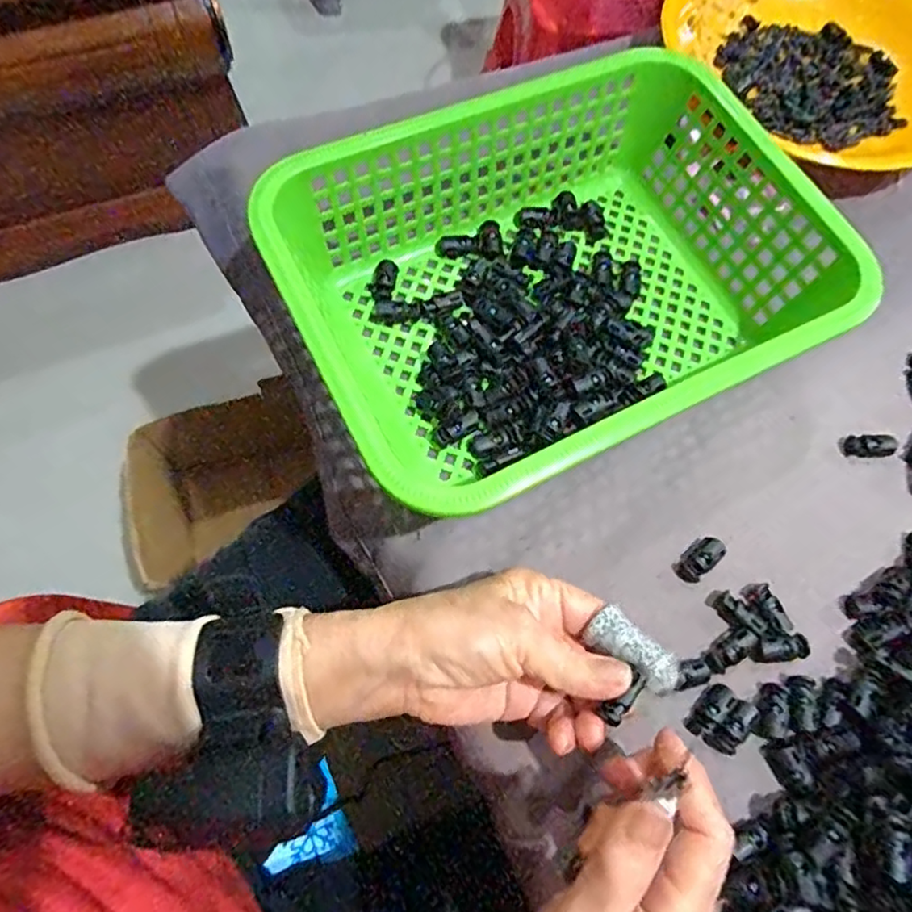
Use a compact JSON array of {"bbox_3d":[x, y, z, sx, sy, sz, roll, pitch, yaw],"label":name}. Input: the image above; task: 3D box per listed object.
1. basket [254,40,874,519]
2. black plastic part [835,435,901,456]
[{"bbox_3d":[0.064,-0.103,0.359,0.293,0.093,0.216,-26,73,-7],"label":"basket"},{"bbox_3d":[0.255,-0.007,0.377,0.035,0.006,0.013,0,69,-4],"label":"black plastic part"}]

